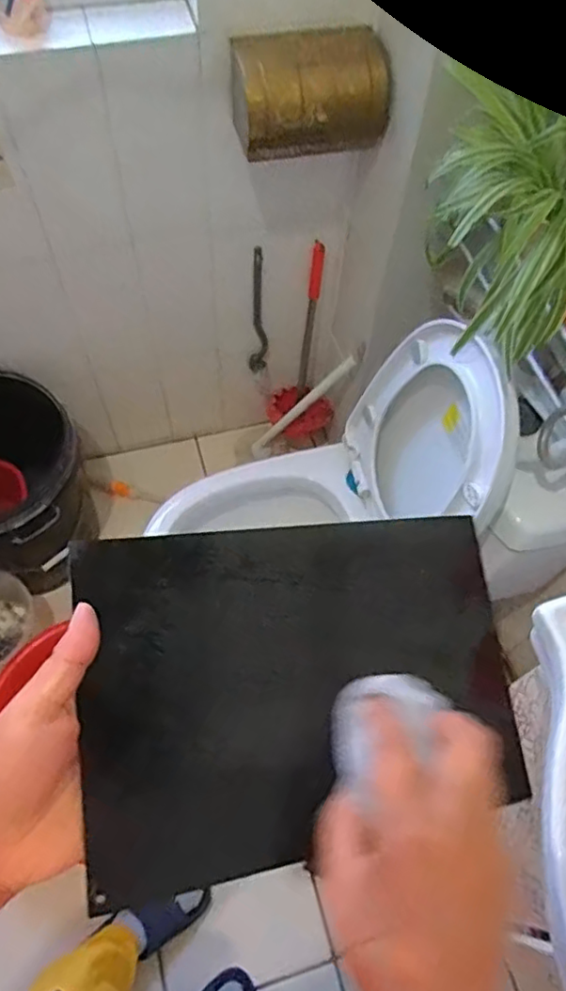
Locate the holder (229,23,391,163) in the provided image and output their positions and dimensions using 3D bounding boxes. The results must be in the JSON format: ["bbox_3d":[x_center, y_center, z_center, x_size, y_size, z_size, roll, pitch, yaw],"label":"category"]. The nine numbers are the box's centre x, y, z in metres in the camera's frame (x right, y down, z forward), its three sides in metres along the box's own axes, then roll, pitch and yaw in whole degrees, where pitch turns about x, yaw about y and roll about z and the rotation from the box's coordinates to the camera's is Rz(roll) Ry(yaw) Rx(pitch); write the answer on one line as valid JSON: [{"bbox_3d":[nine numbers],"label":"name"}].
[{"bbox_3d":[0.034,-0.592,0.935,0.222,0.130,0.126,-21,64,-13],"label":"holder"}]

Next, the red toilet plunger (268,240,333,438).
[{"bbox_3d":[0.049,-0.306,1.445,0.123,0.497,0.138,-19,64,-13],"label":"red toilet plunger"}]

